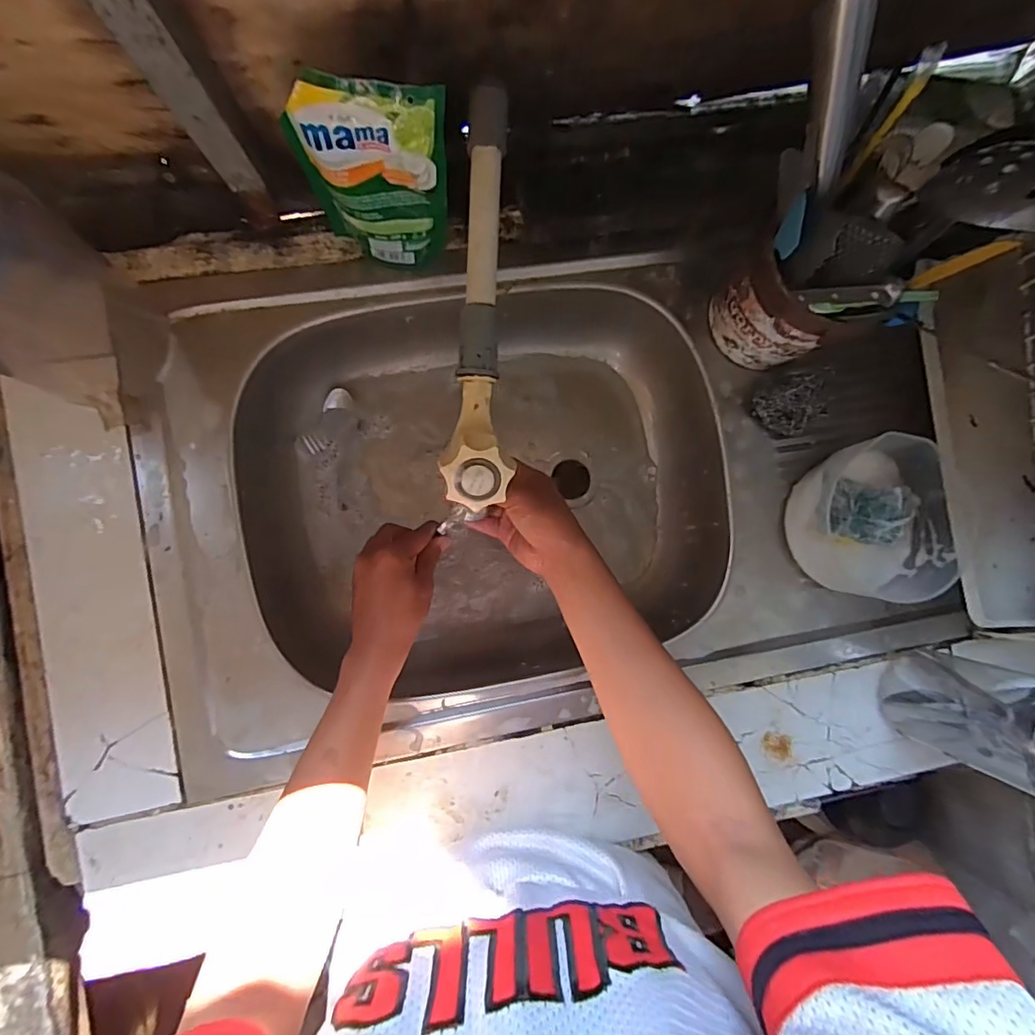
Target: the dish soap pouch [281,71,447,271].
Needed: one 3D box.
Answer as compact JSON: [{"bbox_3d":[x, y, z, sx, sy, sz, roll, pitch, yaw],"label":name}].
[{"bbox_3d":[-0.111,-0.264,0.421,0.106,0.159,0.053,8,88,-5],"label":"dish soap pouch"}]

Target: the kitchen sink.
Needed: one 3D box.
[{"bbox_3d":[0.015,-0.030,0.560,0.695,0.129,0.446,-11,90,-5],"label":"kitchen sink"}]

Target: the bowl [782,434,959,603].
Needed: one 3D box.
[{"bbox_3d":[0.343,0.000,0.499,0.144,0.055,0.146,0,89,-5],"label":"bowl"}]

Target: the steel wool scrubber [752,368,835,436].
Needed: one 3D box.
[{"bbox_3d":[0.274,-0.114,0.518,0.071,0.040,0.058,-34,92,-5],"label":"steel wool scrubber"}]

